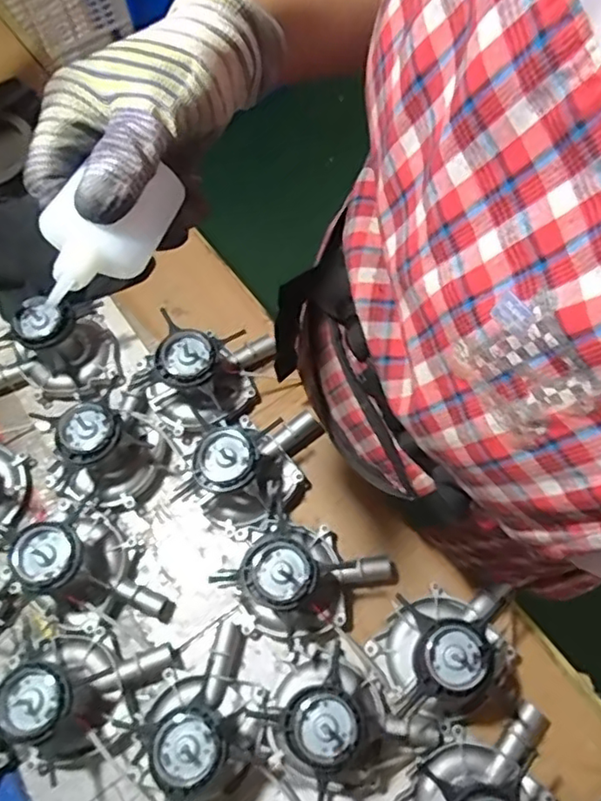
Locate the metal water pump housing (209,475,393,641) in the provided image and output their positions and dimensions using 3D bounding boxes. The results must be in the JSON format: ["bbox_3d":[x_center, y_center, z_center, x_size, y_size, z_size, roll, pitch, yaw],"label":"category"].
[{"bbox_3d":[-0.002,0.168,0.580,0.145,0.100,0.128,33,72,15],"label":"metal water pump housing"}]

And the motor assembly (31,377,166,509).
[{"bbox_3d":[-0.206,0.051,0.635,0.116,0.100,0.112,-42,72,-14],"label":"motor assembly"}]

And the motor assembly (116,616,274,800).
[{"bbox_3d":[-0.087,0.281,0.537,0.127,0.100,0.106,-40,71,-13],"label":"motor assembly"}]

